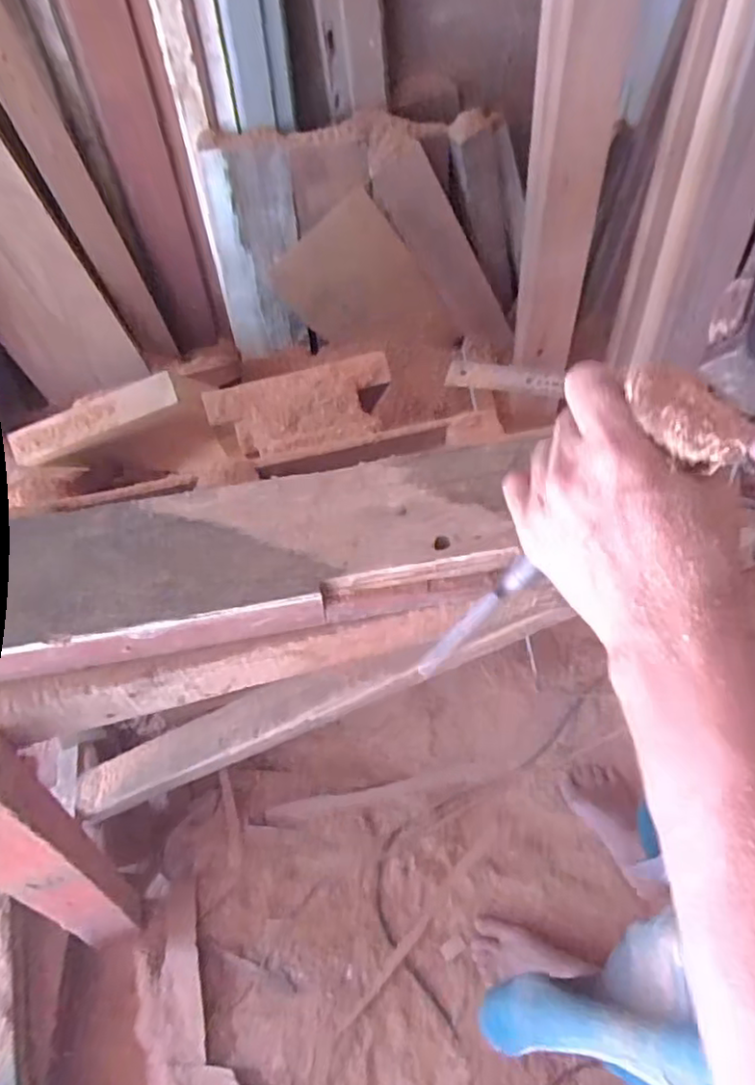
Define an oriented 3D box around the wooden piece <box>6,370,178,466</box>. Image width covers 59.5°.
[{"bbox_3d":[-0.293,-0.126,0.676,0.177,0.031,0.031,-22,60,3],"label":"wooden piece"}]

